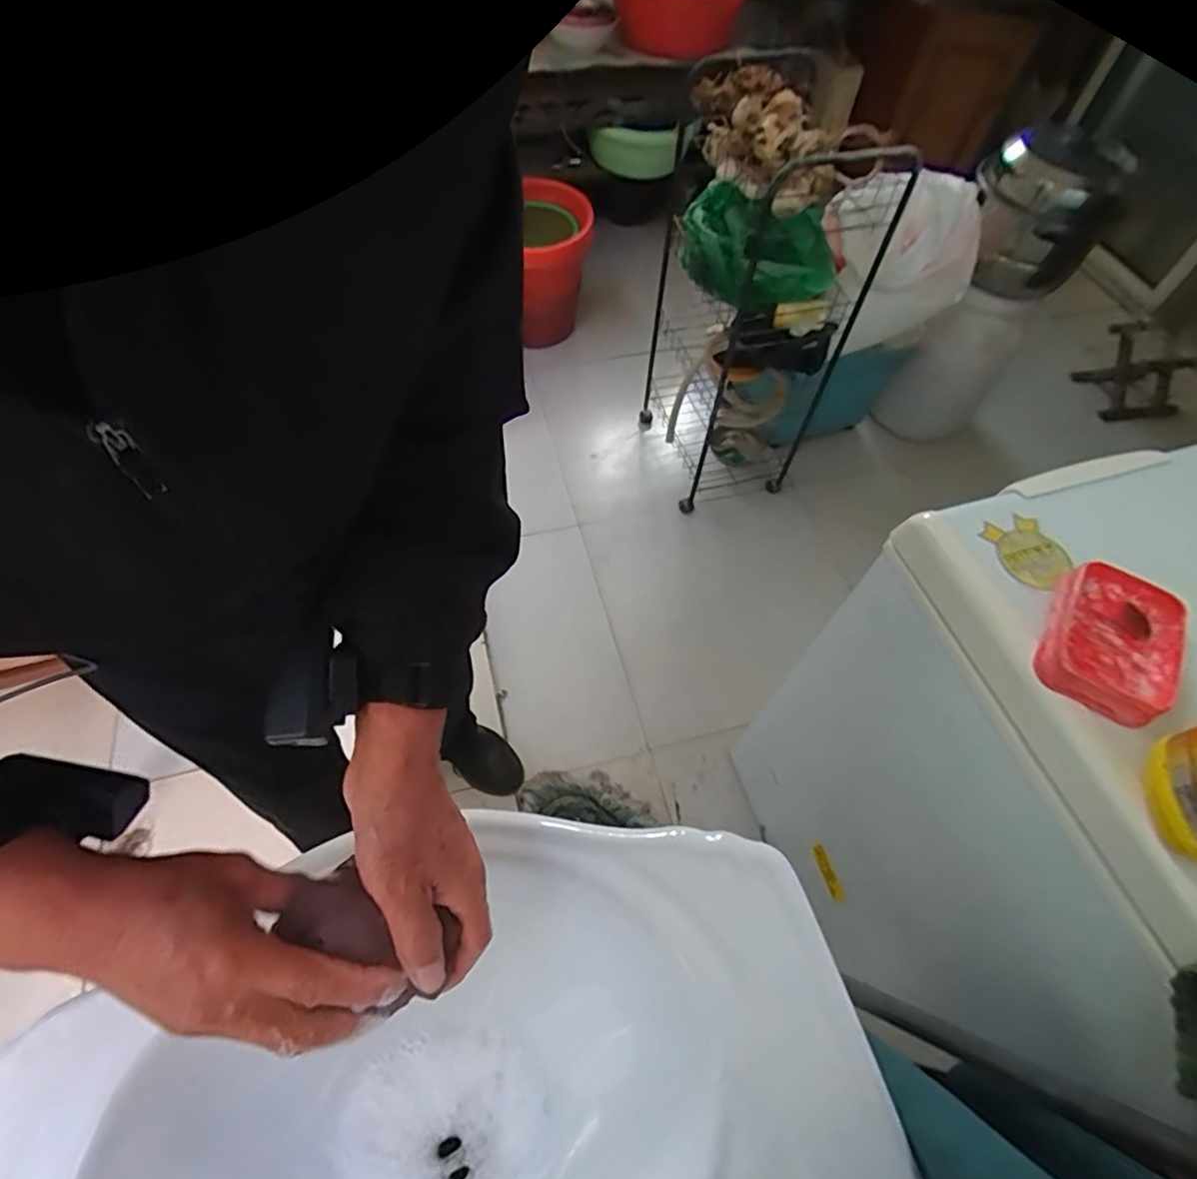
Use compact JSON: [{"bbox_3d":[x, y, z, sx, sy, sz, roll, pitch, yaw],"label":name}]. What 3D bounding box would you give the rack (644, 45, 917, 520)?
[{"bbox_3d":[0.325,-0.584,1.339,0.323,0.801,0.357,-7,59,-7],"label":"rack"}]

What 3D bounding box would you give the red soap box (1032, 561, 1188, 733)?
[{"bbox_3d":[0.417,0.041,0.500,0.092,0.035,0.126,31,62,15],"label":"red soap box"}]

